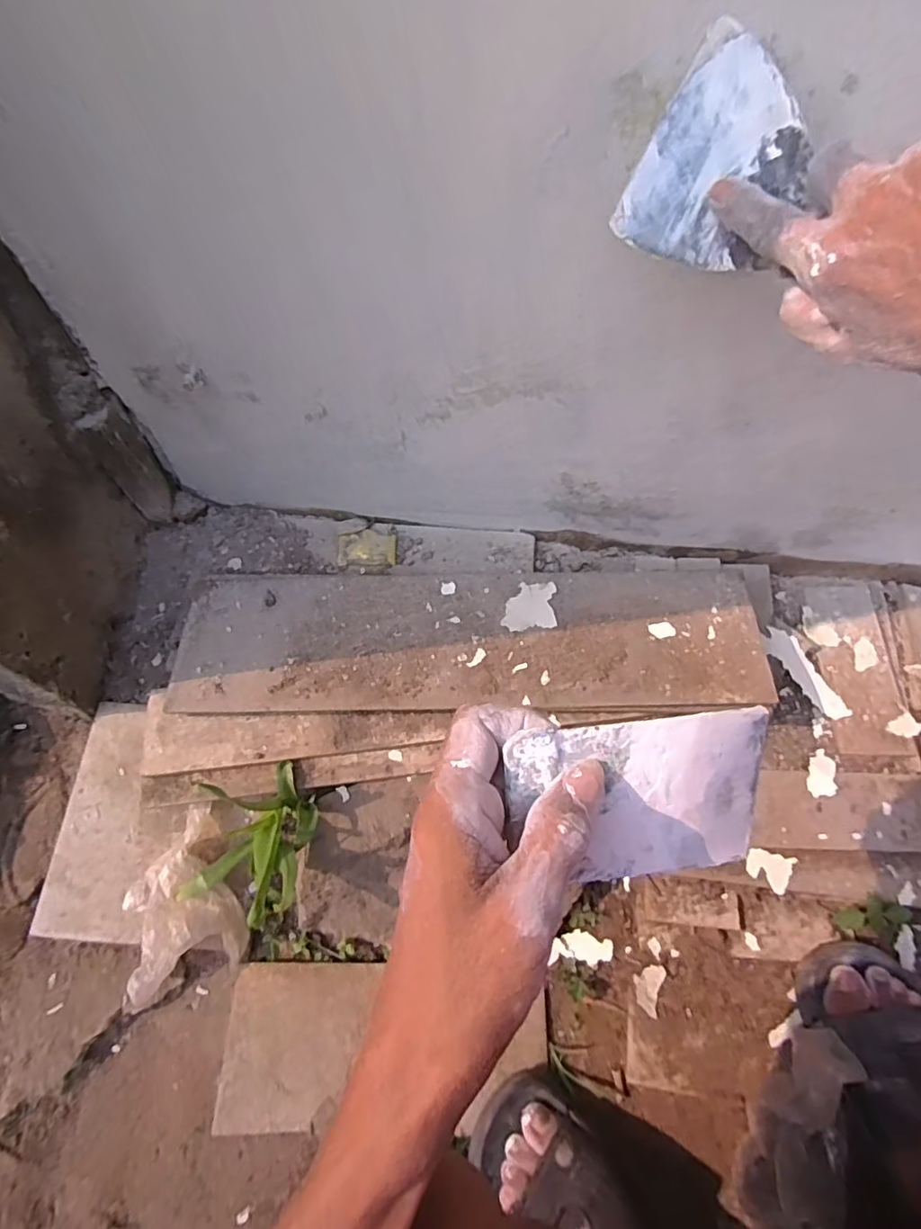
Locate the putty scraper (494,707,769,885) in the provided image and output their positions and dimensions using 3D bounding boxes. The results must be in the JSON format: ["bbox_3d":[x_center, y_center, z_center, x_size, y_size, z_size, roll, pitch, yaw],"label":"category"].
[{"bbox_3d":[0.072,0.077,0.236,0.103,0.077,0.004,-5,21,-6],"label":"putty scraper"}]

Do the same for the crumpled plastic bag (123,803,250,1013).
[{"bbox_3d":[-0.276,0.279,0.565,0.100,0.063,0.145,-24,63,-10],"label":"crumpled plastic bag"}]

